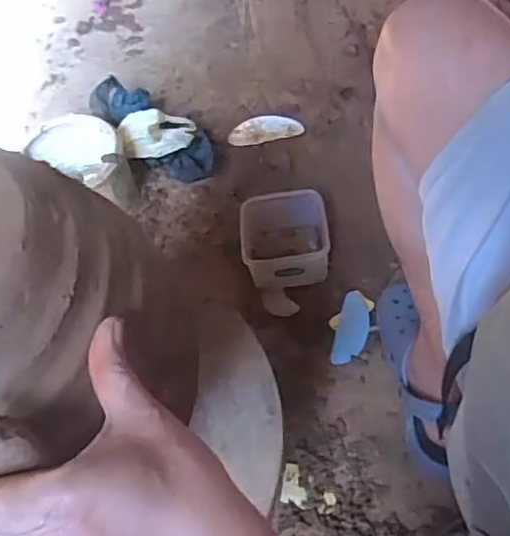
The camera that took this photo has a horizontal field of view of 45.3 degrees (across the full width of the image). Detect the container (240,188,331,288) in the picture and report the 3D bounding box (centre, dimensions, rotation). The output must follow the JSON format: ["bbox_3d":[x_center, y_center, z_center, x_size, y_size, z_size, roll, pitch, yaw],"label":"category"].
[{"bbox_3d":[0.051,-0.043,0.980,0.140,0.081,0.138,-8,57,0],"label":"container"}]

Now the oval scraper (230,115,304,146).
[{"bbox_3d":[0.019,-0.269,1.174,0.139,0.006,0.058,-10,57,-1],"label":"oval scraper"}]

